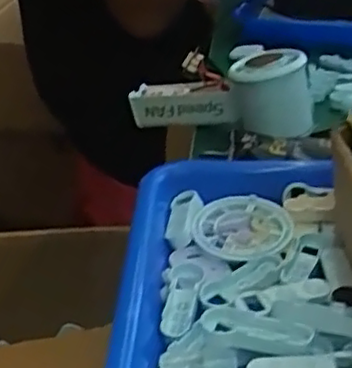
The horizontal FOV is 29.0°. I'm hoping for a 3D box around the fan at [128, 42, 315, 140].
[{"bbox_3d":[0.032,-0.061,0.528,0.159,0.078,0.047,-4,24,33],"label":"fan"}]

